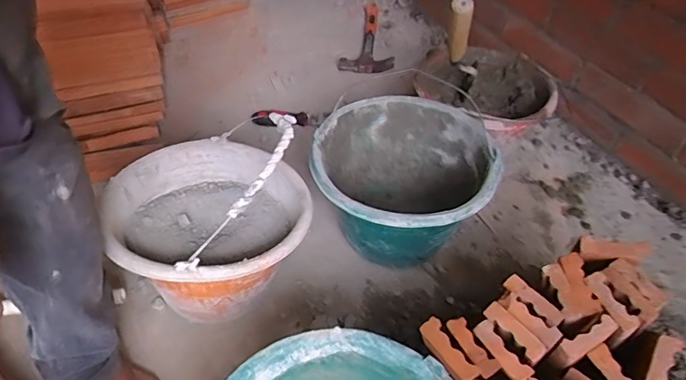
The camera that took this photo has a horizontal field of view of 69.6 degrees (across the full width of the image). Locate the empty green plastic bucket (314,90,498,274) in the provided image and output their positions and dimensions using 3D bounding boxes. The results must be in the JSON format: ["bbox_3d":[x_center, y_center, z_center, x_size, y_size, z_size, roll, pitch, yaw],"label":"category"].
[{"bbox_3d":[0.086,0.000,0.782,0.258,0.182,0.276,-2,45,-6],"label":"empty green plastic bucket"}]

